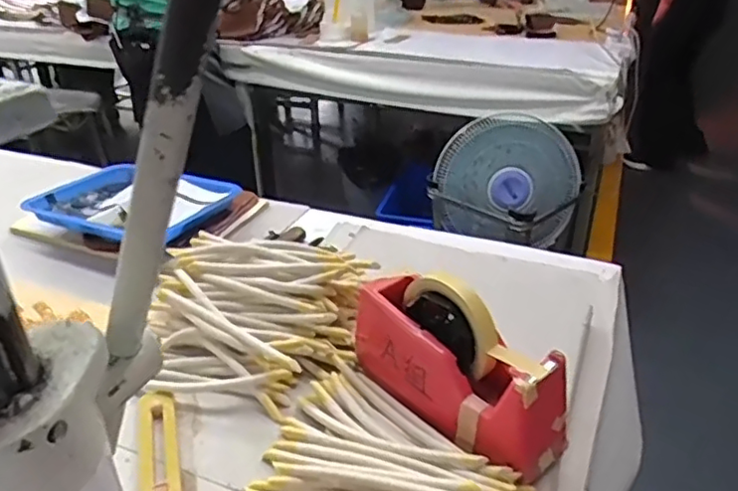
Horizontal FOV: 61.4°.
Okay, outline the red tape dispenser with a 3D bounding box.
[{"bbox_3d":[0.072,0.095,0.542,0.070,0.112,0.206,-25,38,-36],"label":"red tape dispenser"}]

